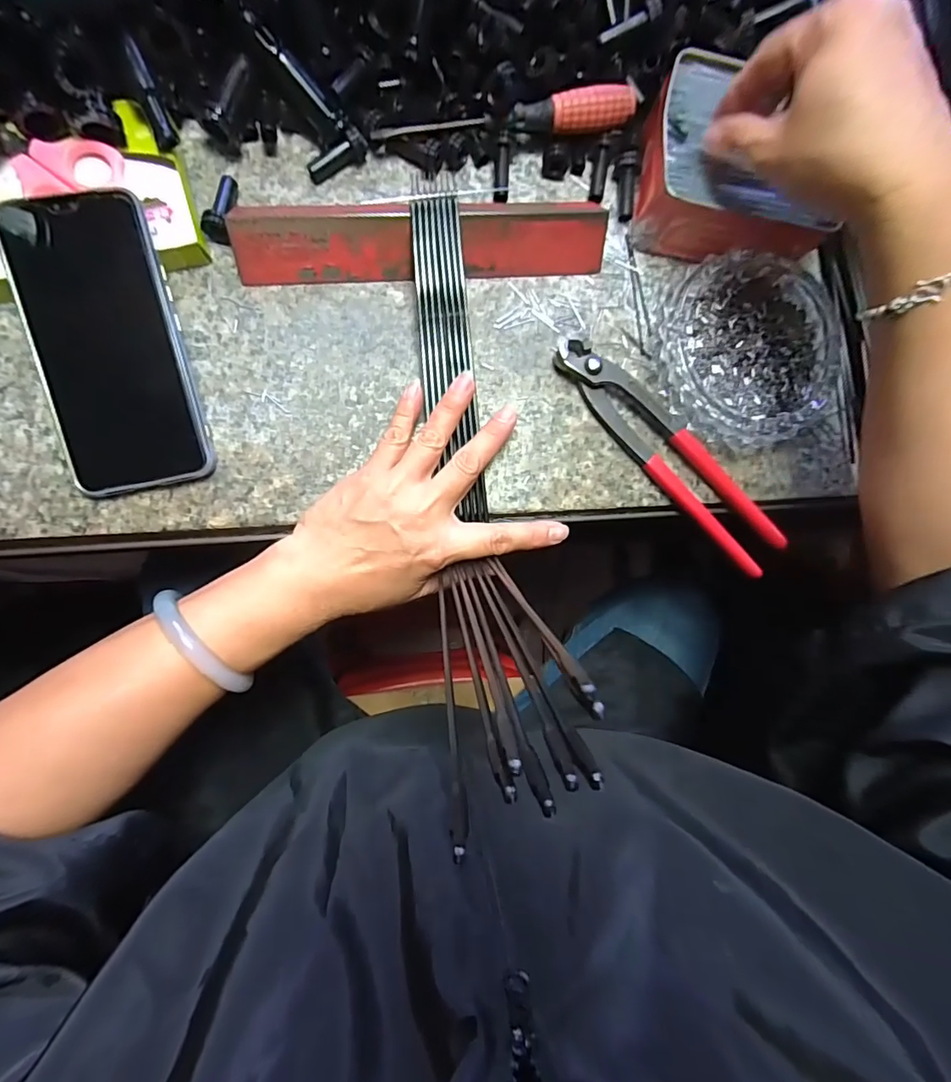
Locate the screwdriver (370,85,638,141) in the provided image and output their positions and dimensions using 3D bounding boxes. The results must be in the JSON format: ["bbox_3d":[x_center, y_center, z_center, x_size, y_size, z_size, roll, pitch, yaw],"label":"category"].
[{"bbox_3d":[0.019,-0.263,0.308,0.159,0.022,0.017,-9,88,-8],"label":"screwdriver"}]

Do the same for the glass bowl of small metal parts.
[{"bbox_3d":[0.182,-0.126,0.332,0.123,0.029,0.121,0,87,-7],"label":"glass bowl of small metal parts"}]

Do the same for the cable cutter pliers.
[{"bbox_3d":[0.125,-0.058,0.328,0.194,0.015,0.038,45,83,-3],"label":"cable cutter pliers"}]

